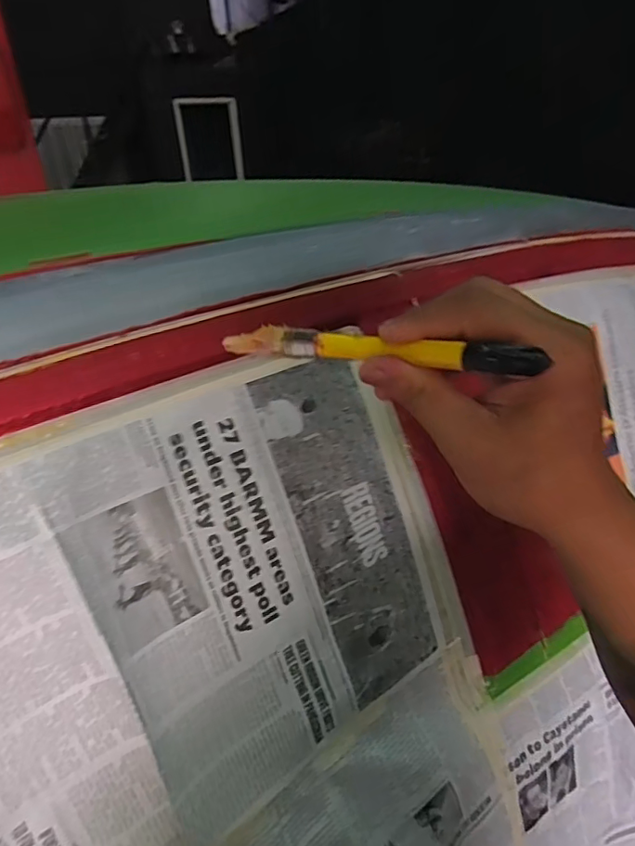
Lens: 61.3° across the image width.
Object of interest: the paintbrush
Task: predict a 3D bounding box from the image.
[{"bbox_3d":[0.018,-0.037,0.261,0.176,0.015,0.014,12,30,40],"label":"paintbrush"}]

